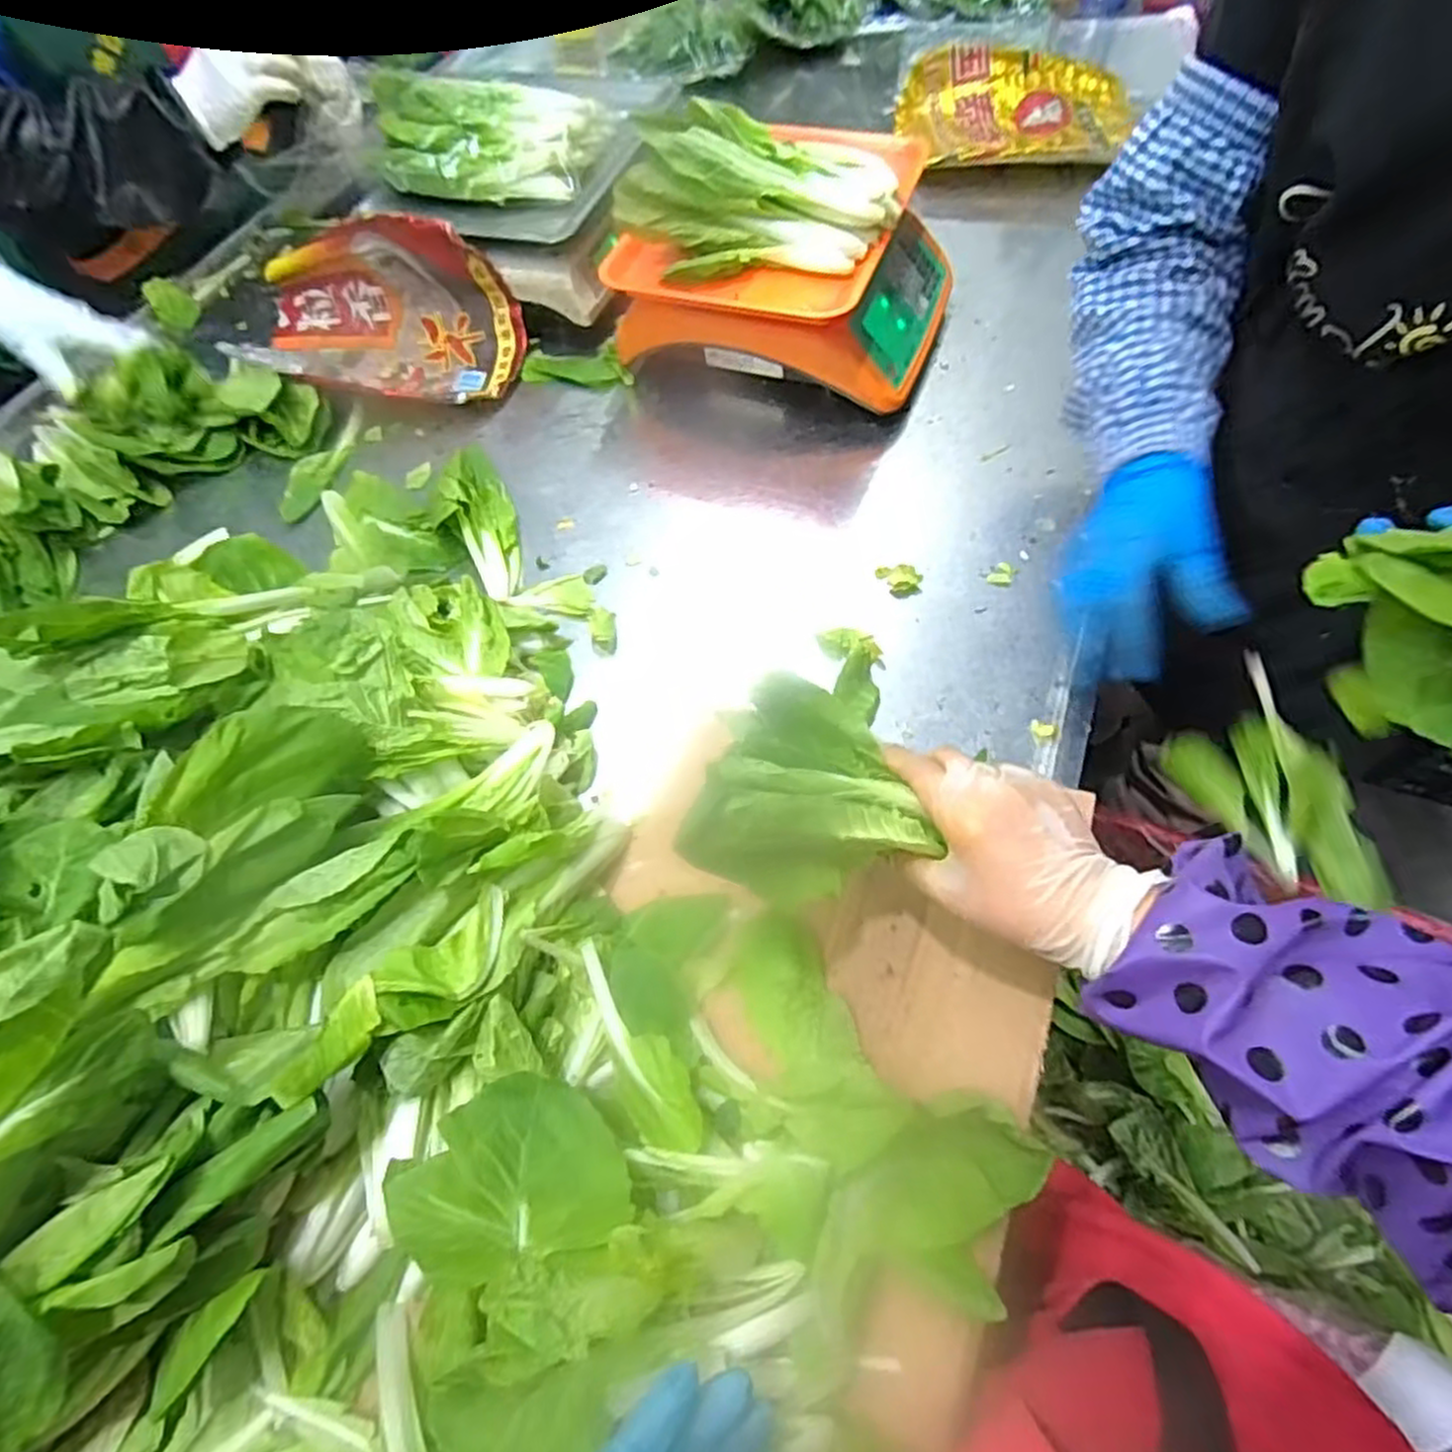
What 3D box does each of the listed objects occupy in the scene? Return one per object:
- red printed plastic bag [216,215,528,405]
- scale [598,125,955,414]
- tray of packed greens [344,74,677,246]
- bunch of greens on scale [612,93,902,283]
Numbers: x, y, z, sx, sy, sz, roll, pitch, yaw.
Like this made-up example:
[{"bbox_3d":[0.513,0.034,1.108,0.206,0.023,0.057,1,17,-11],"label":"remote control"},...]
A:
[{"bbox_3d":[-0.375,-0.414,0.773,0.309,0.117,0.156,15,62,12],"label":"red printed plastic bag"},{"bbox_3d":[0.065,-0.450,0.758,0.288,0.131,0.288,15,62,12],"label":"scale"},{"bbox_3d":[-0.219,-0.629,0.795,0.241,0.074,0.294,16,62,13],"label":"tray of packed greens"},{"bbox_3d":[0.026,-0.463,0.652,0.238,0.083,0.122,-2,60,3],"label":"bunch of greens on scale"}]

